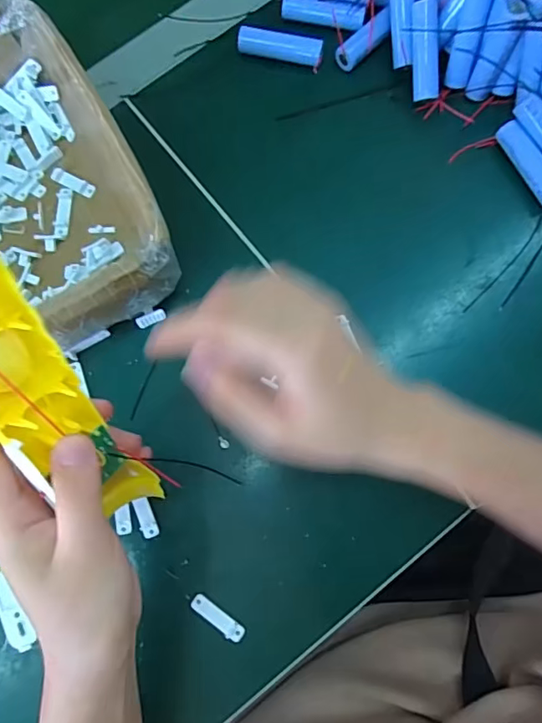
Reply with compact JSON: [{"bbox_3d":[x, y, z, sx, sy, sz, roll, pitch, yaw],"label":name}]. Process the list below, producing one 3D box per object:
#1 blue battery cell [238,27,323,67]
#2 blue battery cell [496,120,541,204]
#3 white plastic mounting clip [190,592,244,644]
[{"bbox_3d":[0.007,-0.244,0.397,0.065,0.014,0.018,16,80,4],"label":"blue battery cell"},{"bbox_3d":[0.188,-0.145,0.375,0.019,0.018,0.065,-33,80,-5],"label":"blue battery cell"},{"bbox_3d":[-0.034,0.163,0.324,0.038,0.005,0.009,35,82,7],"label":"white plastic mounting clip"}]

